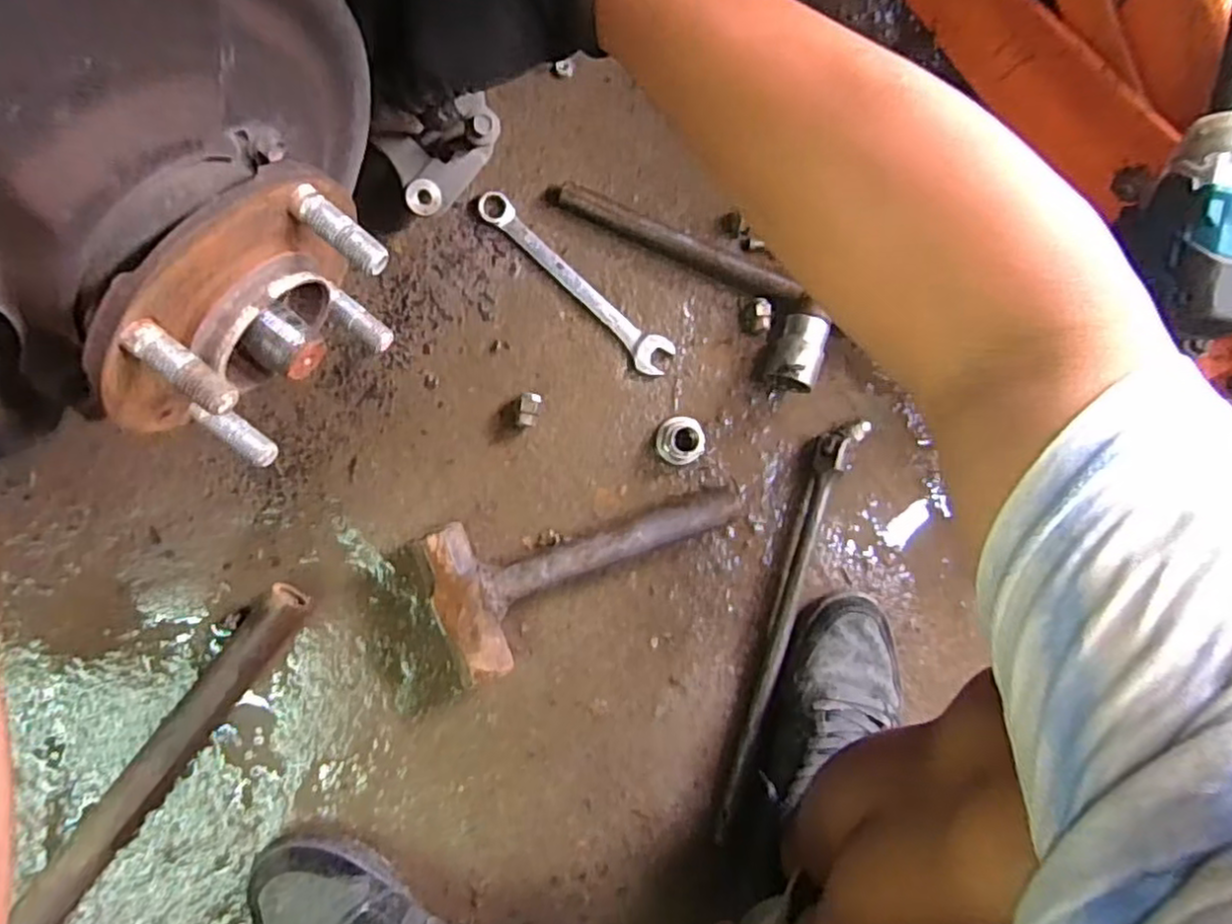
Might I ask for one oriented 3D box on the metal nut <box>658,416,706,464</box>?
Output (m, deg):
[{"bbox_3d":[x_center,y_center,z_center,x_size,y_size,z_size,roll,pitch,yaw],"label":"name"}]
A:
[{"bbox_3d":[0.056,-0.018,0.598,0.040,0.017,0.040,0,91,-6],"label":"metal nut"}]

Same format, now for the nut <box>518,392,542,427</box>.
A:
[{"bbox_3d":[-0.072,-0.043,0.580,0.017,0.019,0.027,12,89,-6],"label":"nut"}]

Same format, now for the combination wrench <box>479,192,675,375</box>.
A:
[{"bbox_3d":[-0.032,-0.151,0.589,0.202,0.008,0.033,42,86,-5],"label":"combination wrench"}]

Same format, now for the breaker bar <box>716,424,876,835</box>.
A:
[{"bbox_3d":[0.144,0.143,0.600,0.024,0.030,0.368,17,89,-6],"label":"breaker bar"}]

